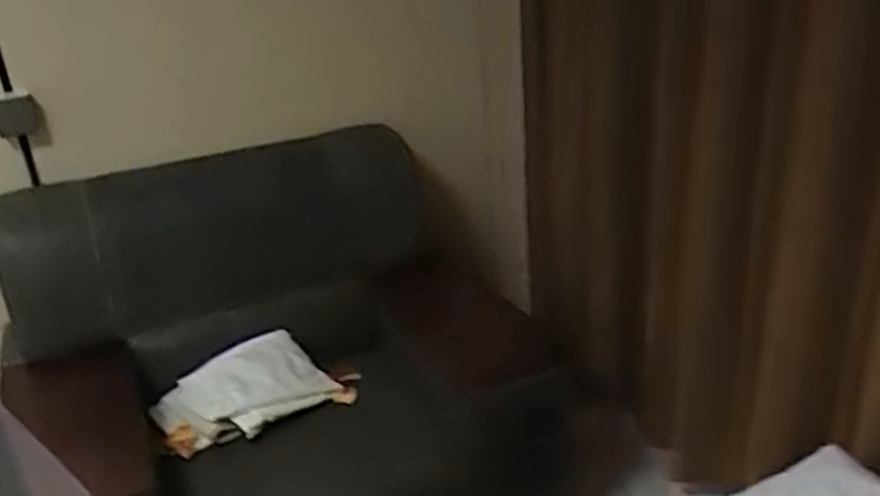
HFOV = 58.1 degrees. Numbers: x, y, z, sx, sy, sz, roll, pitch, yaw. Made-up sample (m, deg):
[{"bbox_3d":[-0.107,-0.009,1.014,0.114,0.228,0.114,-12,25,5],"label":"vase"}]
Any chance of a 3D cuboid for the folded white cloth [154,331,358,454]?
[{"bbox_3d":[-0.388,0.288,1.635,0.371,0.120,0.223,-18,28,-25],"label":"folded white cloth"}]

